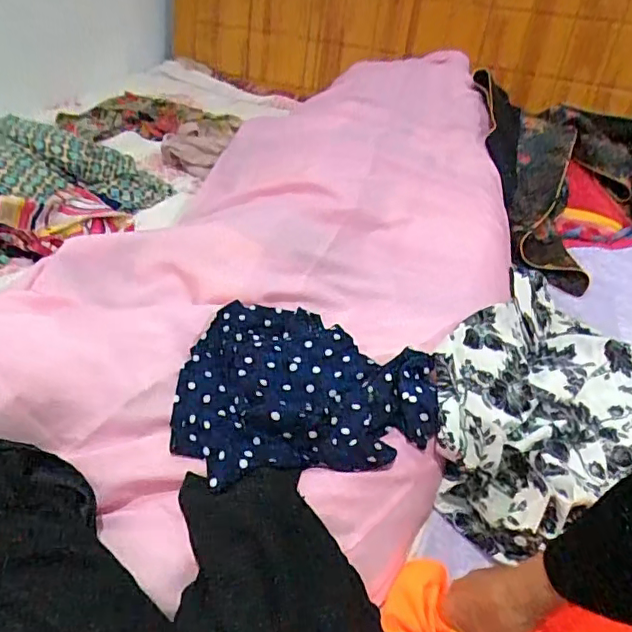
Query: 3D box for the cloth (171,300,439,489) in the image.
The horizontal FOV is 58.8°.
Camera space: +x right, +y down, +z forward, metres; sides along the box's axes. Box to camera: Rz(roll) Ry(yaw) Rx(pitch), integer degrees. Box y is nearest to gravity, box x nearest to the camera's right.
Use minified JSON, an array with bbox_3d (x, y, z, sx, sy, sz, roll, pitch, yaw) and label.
[{"bbox_3d":[-0.016,0.069,0.641,0.279,0.033,0.255,-6,39,-12],"label":"cloth"}]

